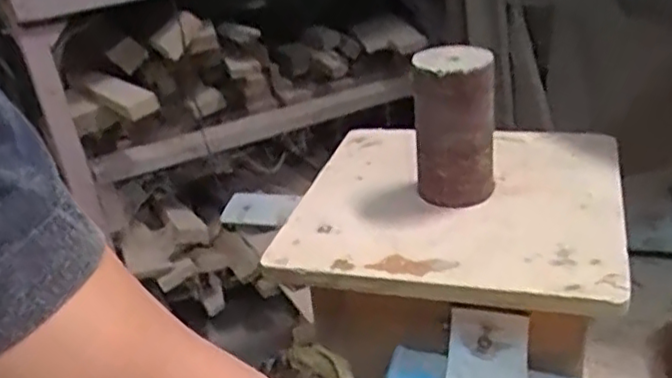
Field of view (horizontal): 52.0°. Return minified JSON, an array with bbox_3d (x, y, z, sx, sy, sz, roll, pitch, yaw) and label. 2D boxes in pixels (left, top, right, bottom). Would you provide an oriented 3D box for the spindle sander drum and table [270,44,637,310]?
[{"bbox_3d":[0.070,-0.027,0.416,0.191,0.104,0.180,1,28,18],"label":"spindle sander drum and table"}]

